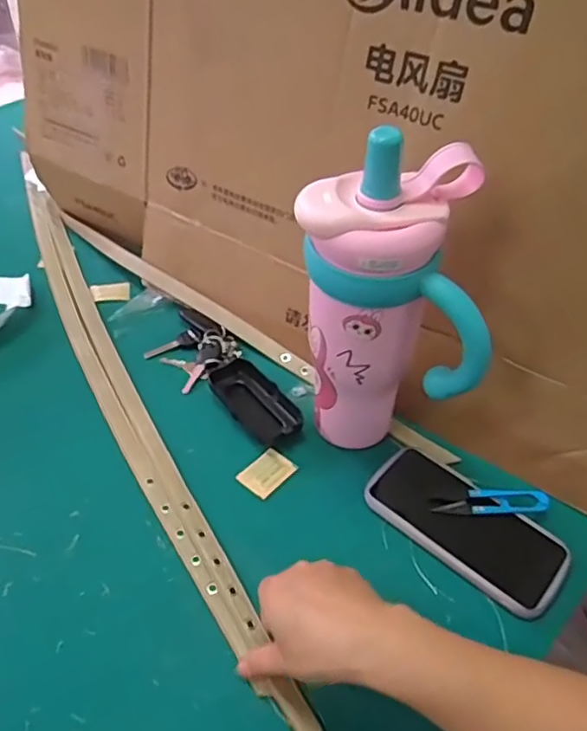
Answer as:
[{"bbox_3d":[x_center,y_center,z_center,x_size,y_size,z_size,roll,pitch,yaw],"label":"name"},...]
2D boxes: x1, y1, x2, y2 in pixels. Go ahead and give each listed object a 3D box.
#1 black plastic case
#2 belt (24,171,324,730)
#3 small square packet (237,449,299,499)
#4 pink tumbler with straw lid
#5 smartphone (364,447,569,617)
[{"bbox_3d":[-0.038,0.036,0.614,0.052,0.021,0.114,-30,54,-29],"label":"black plastic case"},{"bbox_3d":[-0.202,-0.002,0.668,0.050,0.010,0.847,-20,49,-22],"label":"belt"},{"bbox_3d":[-0.024,0.098,0.566,0.034,0.004,0.050,34,53,27],"label":"small square packet"},{"bbox_3d":[0.078,-0.034,0.497,0.142,0.290,0.080,13,46,9],"label":"pink tumbler with straw lid"},{"bbox_3d":[0.147,0.136,0.527,0.170,0.005,0.083,34,53,27],"label":"smartphone"}]

